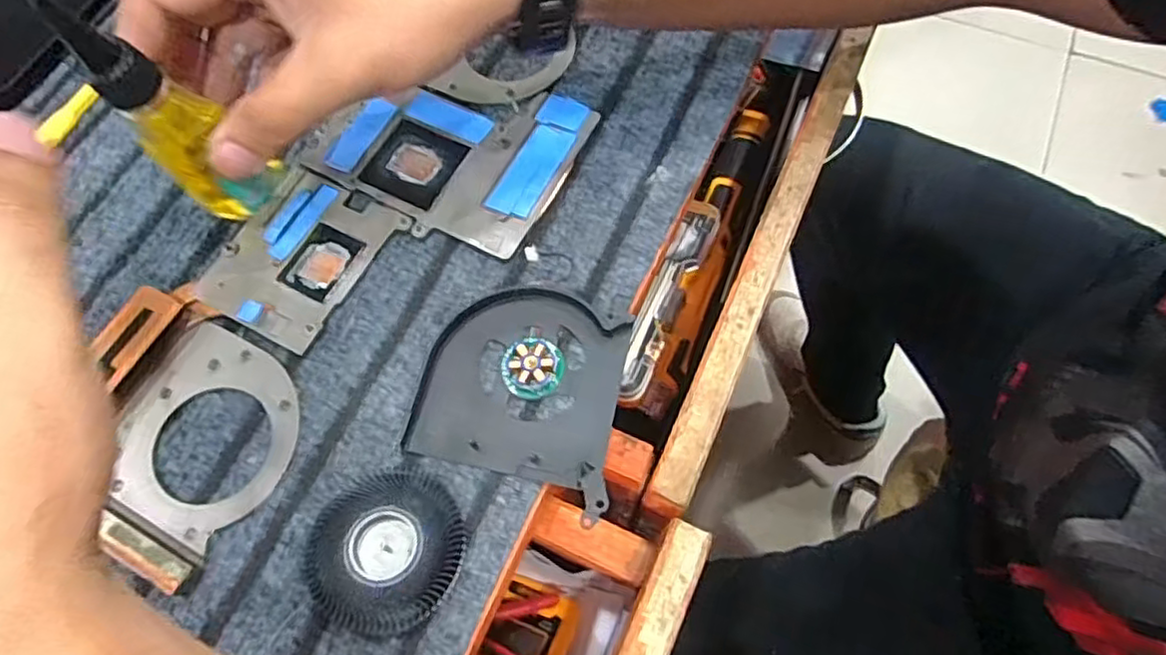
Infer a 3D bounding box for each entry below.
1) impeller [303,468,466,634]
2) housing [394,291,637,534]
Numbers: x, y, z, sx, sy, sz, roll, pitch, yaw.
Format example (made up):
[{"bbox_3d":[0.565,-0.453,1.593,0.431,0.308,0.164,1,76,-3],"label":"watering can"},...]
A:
[{"bbox_3d":[-0.078,0.085,0.260,0.059,0.011,0.059,-1,67,2],"label":"impeller"},{"bbox_3d":[-0.027,0.025,0.286,0.084,0.007,0.087,10,67,7],"label":"housing"}]

